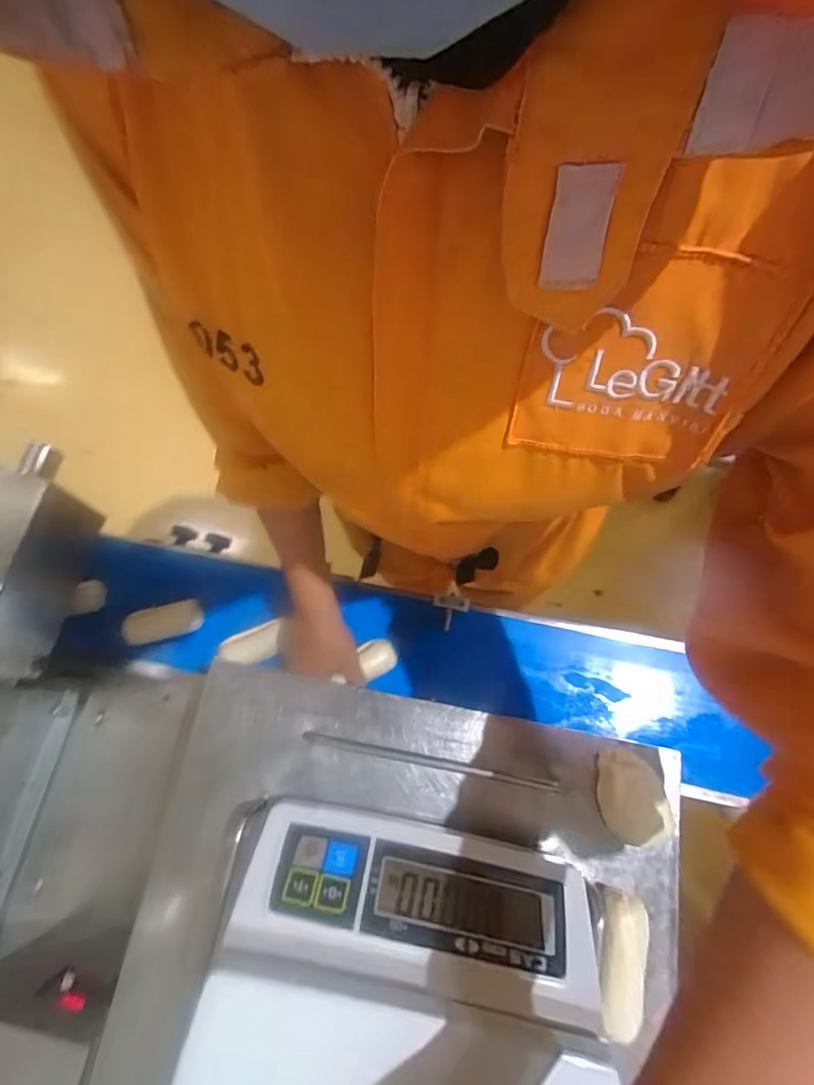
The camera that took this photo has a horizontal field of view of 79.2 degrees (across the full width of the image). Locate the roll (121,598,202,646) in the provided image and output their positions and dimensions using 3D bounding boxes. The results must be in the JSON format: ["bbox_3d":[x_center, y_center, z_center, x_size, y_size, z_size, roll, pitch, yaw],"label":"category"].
[{"bbox_3d":[-0.321,0.108,0.657,0.098,0.041,0.044,-15,74,-5],"label":"roll"}]

